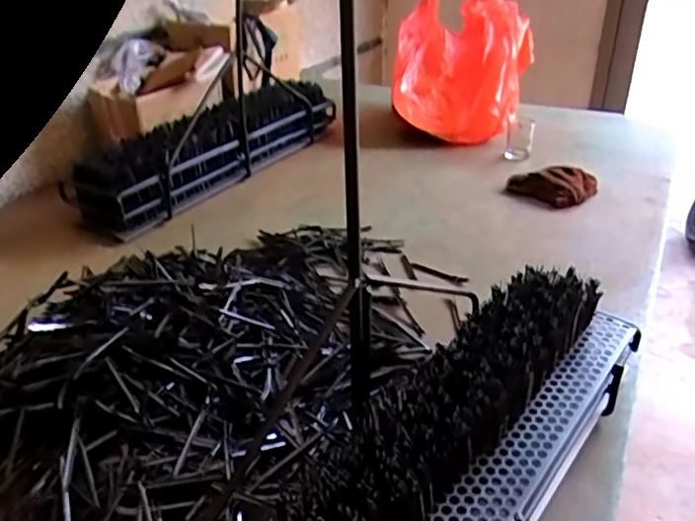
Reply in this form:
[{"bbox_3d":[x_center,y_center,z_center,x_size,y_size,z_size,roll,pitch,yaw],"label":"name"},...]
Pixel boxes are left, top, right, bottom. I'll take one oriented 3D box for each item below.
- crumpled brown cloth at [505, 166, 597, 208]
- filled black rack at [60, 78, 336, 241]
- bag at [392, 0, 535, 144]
[{"bbox_3d":[0.350,-0.126,1.087,0.149,0.045,0.064,7,33,15],"label":"crumpled brown cloth"},{"bbox_3d":[-0.244,-0.217,1.179,0.139,0.123,0.564,19,37,30],"label":"filled black rack"},{"bbox_3d":[0.241,-0.405,1.354,0.250,0.262,0.277,11,34,20],"label":"bag"}]

